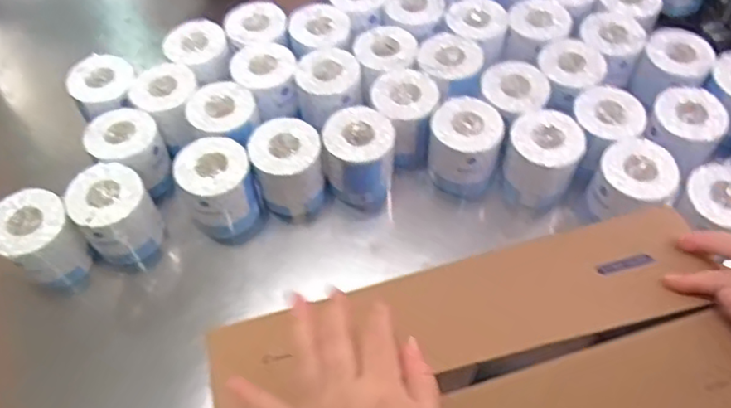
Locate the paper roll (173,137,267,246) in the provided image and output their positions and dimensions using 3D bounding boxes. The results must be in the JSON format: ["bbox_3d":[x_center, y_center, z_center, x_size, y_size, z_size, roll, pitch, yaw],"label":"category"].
[{"bbox_3d":[-0.208,-0.018,0.905,0.099,0.119,0.104,-25,59,-16],"label":"paper roll"}]

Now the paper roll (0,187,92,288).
[{"bbox_3d":[-0.433,0.056,0.859,0.093,0.117,0.102,0,55,0],"label":"paper roll"}]

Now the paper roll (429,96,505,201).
[{"bbox_3d":[0.144,-0.081,0.937,0.099,0.104,0.109,13,56,9],"label":"paper roll"}]

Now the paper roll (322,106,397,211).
[{"bbox_3d":[-0.008,-0.066,0.928,0.095,0.112,0.093,0,55,0],"label":"paper roll"}]

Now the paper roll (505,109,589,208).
[{"bbox_3d":[0.253,-0.060,0.921,0.101,0.110,0.097,0,55,0],"label":"paper roll"}]

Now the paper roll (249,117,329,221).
[{"bbox_3d":[-0.110,-0.047,0.921,0.095,0.114,0.097,0,55,0],"label":"paper roll"}]

